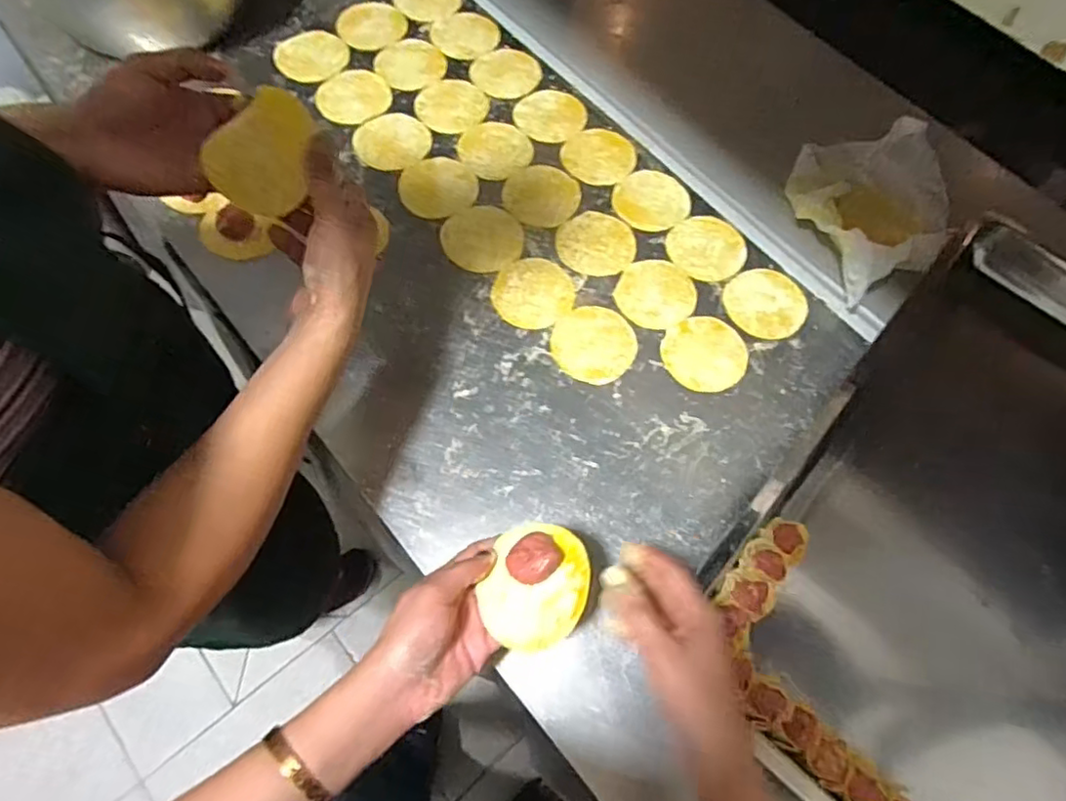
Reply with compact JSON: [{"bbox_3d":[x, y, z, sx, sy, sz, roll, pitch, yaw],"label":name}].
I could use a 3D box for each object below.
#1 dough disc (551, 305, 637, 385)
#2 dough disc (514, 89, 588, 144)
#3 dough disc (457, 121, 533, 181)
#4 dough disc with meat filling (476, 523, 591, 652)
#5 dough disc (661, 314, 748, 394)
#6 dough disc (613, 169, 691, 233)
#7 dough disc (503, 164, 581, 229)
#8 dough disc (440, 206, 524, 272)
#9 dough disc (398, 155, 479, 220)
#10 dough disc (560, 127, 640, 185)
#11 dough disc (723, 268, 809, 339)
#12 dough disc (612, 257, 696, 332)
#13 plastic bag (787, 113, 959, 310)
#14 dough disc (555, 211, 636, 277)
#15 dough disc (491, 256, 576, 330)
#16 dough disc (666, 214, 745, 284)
[{"bbox_3d":[0.062,-0.056,0.616,0.082,0.004,0.079,1,66,-3],"label":"dough disc"},{"bbox_3d":[0.020,-0.339,0.743,0.082,0.007,0.079,1,66,-3],"label":"dough disc"},{"bbox_3d":[-0.043,-0.285,0.709,0.080,0.007,0.076,1,66,-3],"label":"dough disc"},{"bbox_3d":[0.003,0.124,0.426,0.068,0.033,0.083,23,66,7],"label":"dough disc with meat filling"},{"bbox_3d":[0.171,-0.049,0.622,0.083,0.004,0.081,1,66,-3],"label":"dough disc"},{"bbox_3d":[0.132,-0.224,0.699,0.085,0.004,0.083,1,66,-3],"label":"dough disc"},{"bbox_3d":[0.009,-0.226,0.688,0.081,0.004,0.083,1,66,-3],"label":"dough disc"},{"bbox_3d":[-0.053,-0.172,0.658,0.080,0.005,0.084,1,66,-3],"label":"dough disc"},{"bbox_3d":[-0.103,-0.232,0.678,0.083,0.010,0.075,-35,72,-17],"label":"dough disc"},{"bbox_3d":[0.075,-0.279,0.716,0.083,0.006,0.079,1,66,-3],"label":"dough disc"},{"bbox_3d":[0.242,-0.102,0.651,0.082,0.005,0.081,1,66,-3],"label":"dough disc"},{"bbox_3d":[0.127,-0.111,0.646,0.078,0.004,0.082,1,66,-3],"label":"dough disc"},{"bbox_3d":[0.368,-0.211,0.673,0.154,0.063,0.192,-14,67,-10],"label":"plastic bag"},{"bbox_3d":[0.068,-0.167,0.668,0.081,0.005,0.078,1,66,-3],"label":"dough disc"},{"bbox_3d":[0.000,-0.111,0.636,0.079,0.004,0.083,1,66,-3],"label":"dough disc"},{"bbox_3d":[0.190,-0.167,0.677,0.083,0.004,0.082,1,66,-3],"label":"dough disc"}]

